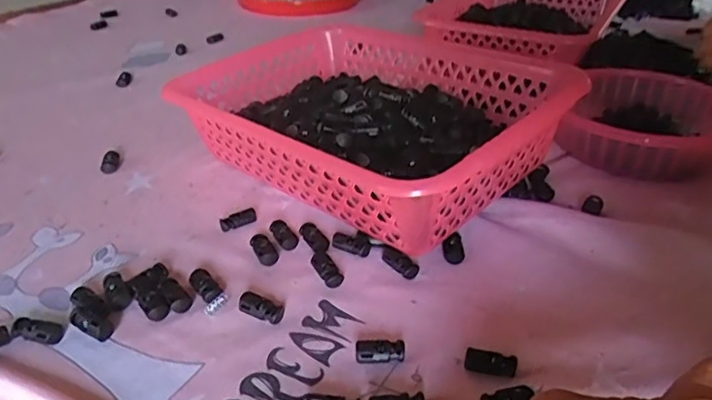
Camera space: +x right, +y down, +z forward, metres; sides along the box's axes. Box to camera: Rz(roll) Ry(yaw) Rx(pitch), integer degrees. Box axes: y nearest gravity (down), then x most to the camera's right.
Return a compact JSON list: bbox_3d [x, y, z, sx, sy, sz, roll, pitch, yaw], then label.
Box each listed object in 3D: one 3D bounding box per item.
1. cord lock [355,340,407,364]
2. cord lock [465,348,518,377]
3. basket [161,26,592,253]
[{"bbox_3d":[0.014,0.085,0.331,0.028,0.008,0.014,-1,31,-4],"label":"cord lock"},{"bbox_3d":[0.074,0.089,0.323,0.027,0.006,0.013,11,33,15],"label":"cord lock"},{"bbox_3d":[0.003,-0.065,0.497,0.298,0.099,0.206,28,40,36],"label":"basket"}]

